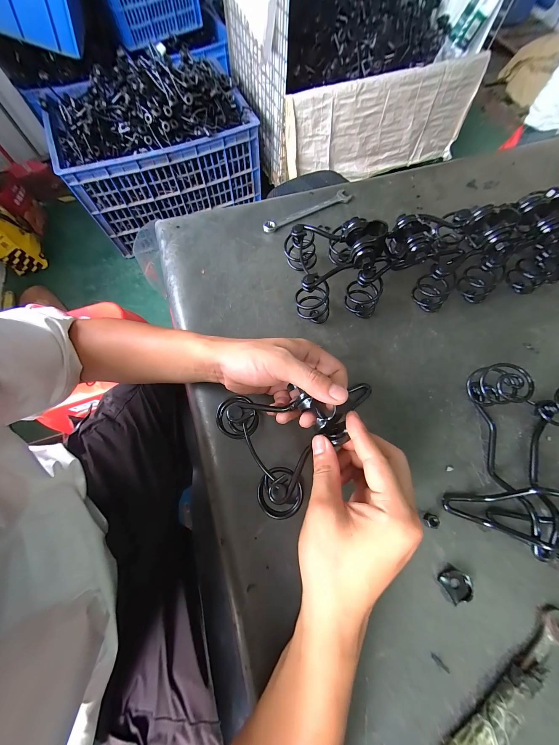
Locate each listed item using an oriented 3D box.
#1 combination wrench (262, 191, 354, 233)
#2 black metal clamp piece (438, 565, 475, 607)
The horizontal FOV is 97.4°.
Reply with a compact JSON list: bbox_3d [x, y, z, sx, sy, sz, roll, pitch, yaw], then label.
[{"bbox_3d":[0.047,-0.272,0.412,0.164,0.008,0.017,-26,72,-9],"label":"combination wrench"},{"bbox_3d":[0.174,0.207,0.238,0.026,0.011,0.028,0,70,0],"label":"black metal clamp piece"}]

